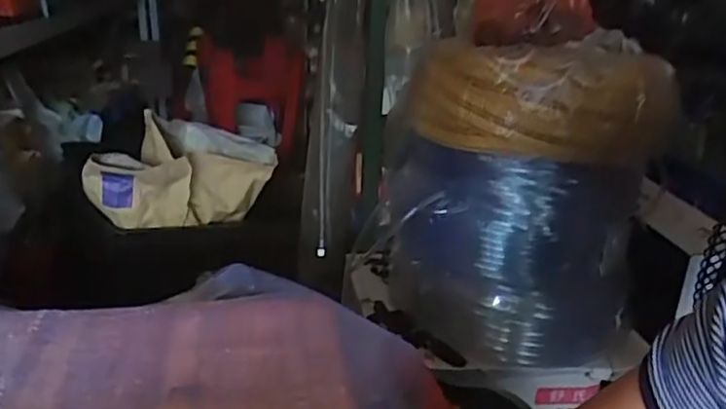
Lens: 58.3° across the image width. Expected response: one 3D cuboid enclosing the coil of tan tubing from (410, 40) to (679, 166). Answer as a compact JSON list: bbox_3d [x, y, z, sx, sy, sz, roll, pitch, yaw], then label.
[{"bbox_3d":[0.233,-0.156,0.892,0.307,0.125,0.249,2,22,-1],"label":"coil of tan tubing"}]

